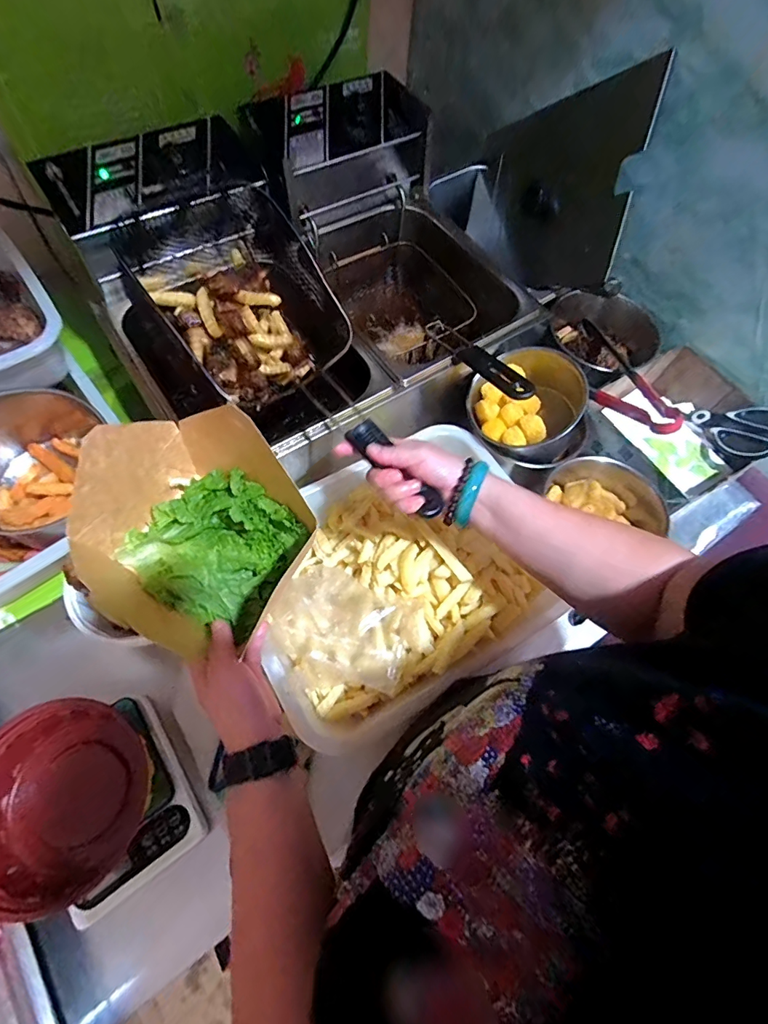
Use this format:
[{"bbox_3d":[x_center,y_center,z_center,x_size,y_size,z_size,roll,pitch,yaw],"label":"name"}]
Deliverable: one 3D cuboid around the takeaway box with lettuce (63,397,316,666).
[{"bbox_3d":[-0.177,0.012,0.413,0.160,0.132,0.165,29,65,11],"label":"takeaway box with lettuce"}]

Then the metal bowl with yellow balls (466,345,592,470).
[{"bbox_3d":[0.203,-0.142,0.637,0.169,0.108,0.152,36,67,14],"label":"metal bowl with yellow balls"}]

